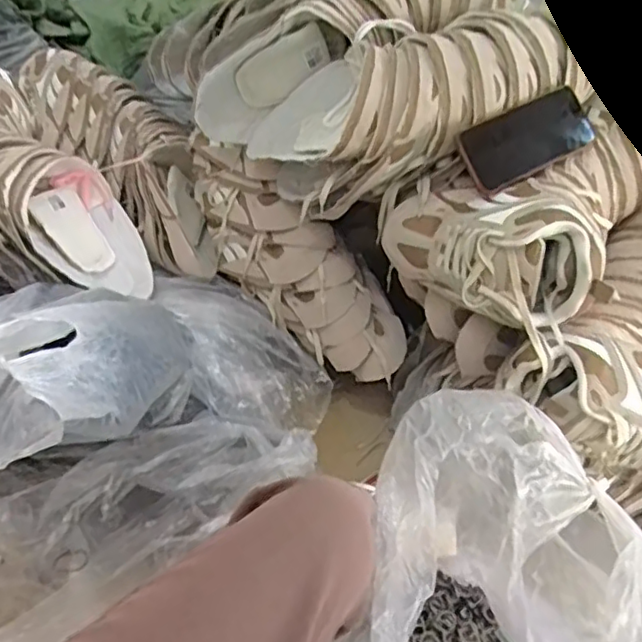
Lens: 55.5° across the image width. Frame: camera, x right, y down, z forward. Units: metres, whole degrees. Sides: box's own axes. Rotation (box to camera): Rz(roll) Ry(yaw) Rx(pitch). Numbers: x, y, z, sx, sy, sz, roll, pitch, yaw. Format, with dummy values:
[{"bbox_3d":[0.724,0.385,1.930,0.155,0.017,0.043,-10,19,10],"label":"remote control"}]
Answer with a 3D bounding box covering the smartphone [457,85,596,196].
[{"bbox_3d":[0.232,-0.205,0.687,0.166,0.015,0.073,-28,91,-14],"label":"smartphone"}]

